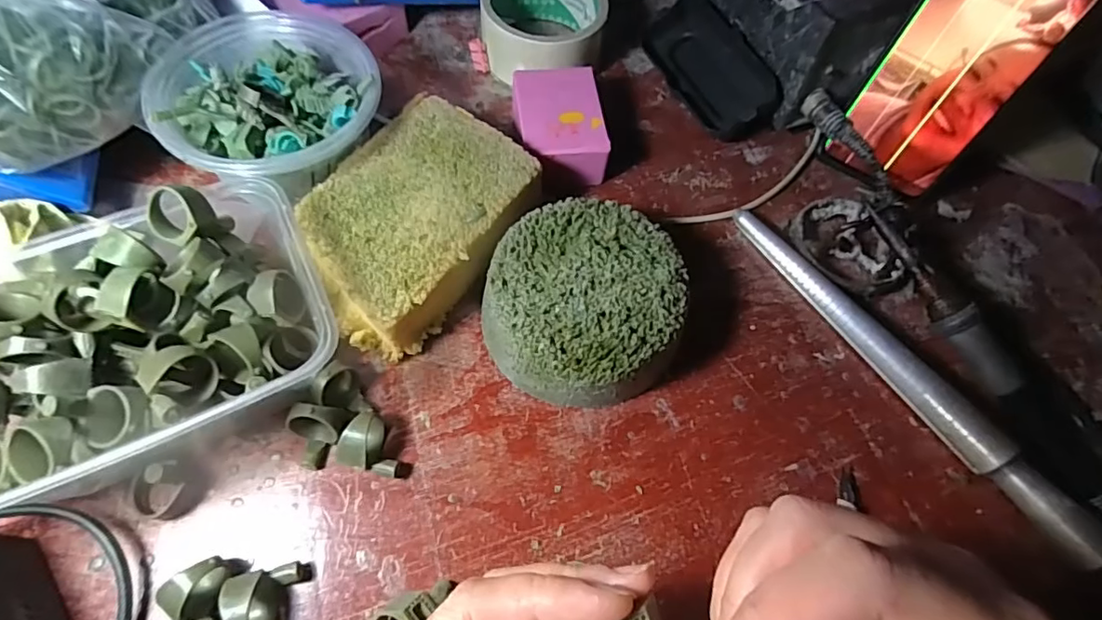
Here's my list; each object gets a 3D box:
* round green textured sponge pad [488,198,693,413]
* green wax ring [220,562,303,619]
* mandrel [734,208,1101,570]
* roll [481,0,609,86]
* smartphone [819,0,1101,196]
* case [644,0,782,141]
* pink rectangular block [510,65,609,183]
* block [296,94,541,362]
[{"bbox_3d":[0.017,-0.004,0.292,0.099,0.044,0.102,1,64,-3],"label":"round green textured sponge pad"},{"bbox_3d":[-0.120,0.123,0.230,0.025,0.025,0.026,1,64,-3],"label":"green wax ring"},{"bbox_3d":[0.191,0.029,0.299,0.020,0.025,0.240,-32,71,-17],"label":"mandrel"},{"bbox_3d":[-0.006,-0.201,0.390,0.086,0.044,0.094,1,64,-3],"label":"roll"},{"bbox_3d":[0.230,-0.141,0.310,0.071,0.155,0.005,34,47,14],"label":"smartphone"},{"bbox_3d":[0.112,-0.171,0.384,0.027,0.052,0.119,1,55,-55],"label":"case"},{"bbox_3d":[0.004,-0.115,0.352,0.054,0.035,0.080,-7,65,-7],"label":"pink rectangular block"},{"bbox_3d":[-0.075,-0.046,0.307,0.093,0.043,0.131,36,67,13],"label":"block"}]

